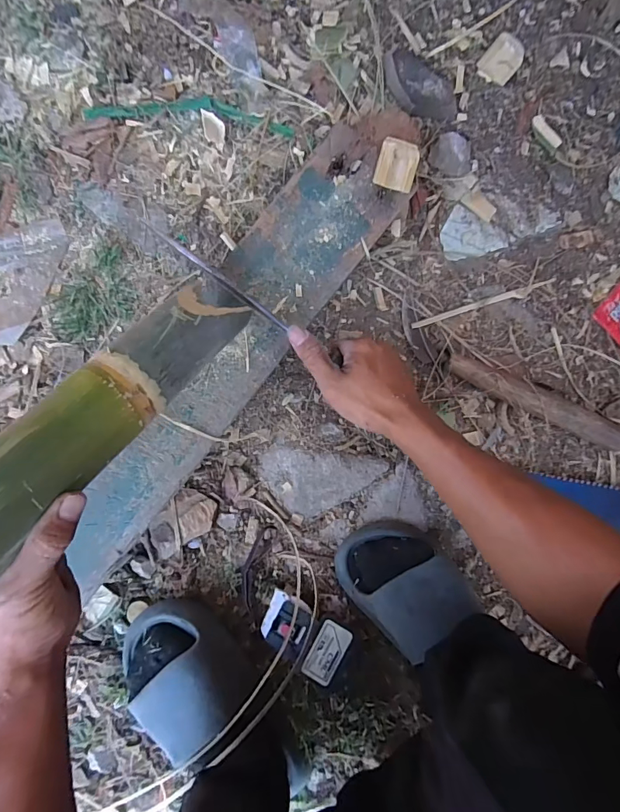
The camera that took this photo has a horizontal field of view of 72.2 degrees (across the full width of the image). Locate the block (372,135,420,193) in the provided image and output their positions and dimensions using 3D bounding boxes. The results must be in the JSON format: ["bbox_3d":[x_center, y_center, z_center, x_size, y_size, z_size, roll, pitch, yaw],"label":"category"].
[{"bbox_3d":[0.092,-0.255,0.447,0.040,0.008,0.052,14,94,-5],"label":"block"}]

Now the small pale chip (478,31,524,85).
[{"bbox_3d":[0.220,-0.394,0.485,0.040,0.011,0.053,40,92,-6],"label":"small pale chip"}]

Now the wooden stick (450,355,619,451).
[{"bbox_3d":[0.286,-0.003,0.520,0.262,0.033,0.034,24,93,-5],"label":"wooden stick"}]

